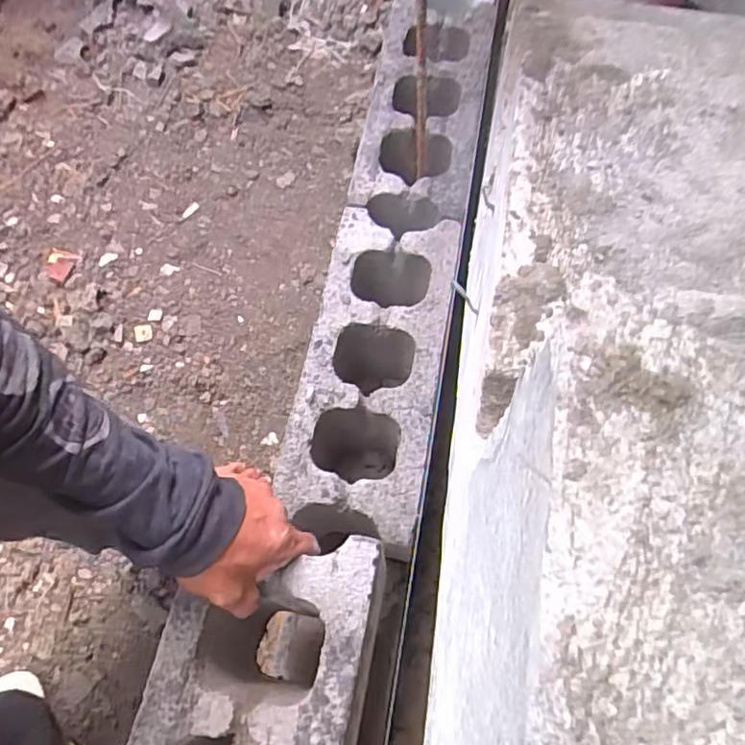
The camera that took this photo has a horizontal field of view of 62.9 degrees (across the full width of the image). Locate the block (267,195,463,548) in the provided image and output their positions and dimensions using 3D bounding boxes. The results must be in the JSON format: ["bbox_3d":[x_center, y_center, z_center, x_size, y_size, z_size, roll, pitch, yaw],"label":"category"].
[{"bbox_3d":[0.001,0.008,0.761,0.154,0.147,0.392,9,67,4],"label":"block"}]

